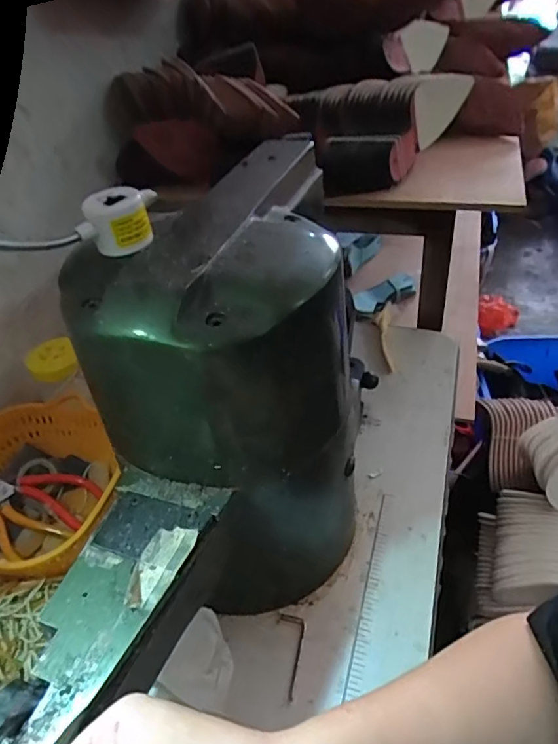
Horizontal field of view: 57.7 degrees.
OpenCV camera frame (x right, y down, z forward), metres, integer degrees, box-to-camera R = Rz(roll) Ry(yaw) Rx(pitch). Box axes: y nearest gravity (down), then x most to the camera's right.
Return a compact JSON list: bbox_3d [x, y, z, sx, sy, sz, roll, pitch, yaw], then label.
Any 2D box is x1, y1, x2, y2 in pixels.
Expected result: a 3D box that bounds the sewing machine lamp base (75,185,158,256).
[{"bbox_3d":[-0.109,-0.106,0.345,0.047,0.034,0.041,-12,41,-5],"label":"sewing machine lamp base"}]

